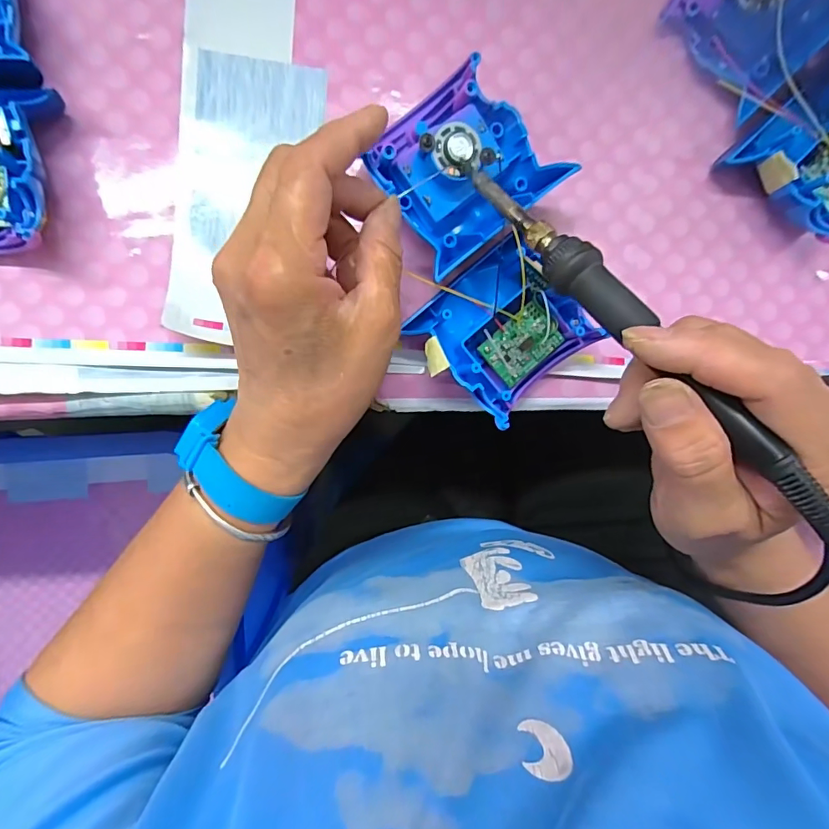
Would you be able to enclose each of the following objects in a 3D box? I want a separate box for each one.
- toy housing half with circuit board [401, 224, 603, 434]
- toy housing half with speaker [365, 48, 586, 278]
[{"bbox_3d":[0.052,-0.050,0.273,0.082,0.031,0.074,-42,96,-2],"label":"toy housing half with circuit board"},{"bbox_3d":[0.025,-0.136,0.258,0.081,0.034,0.081,-38,96,-3],"label":"toy housing half with speaker"}]

